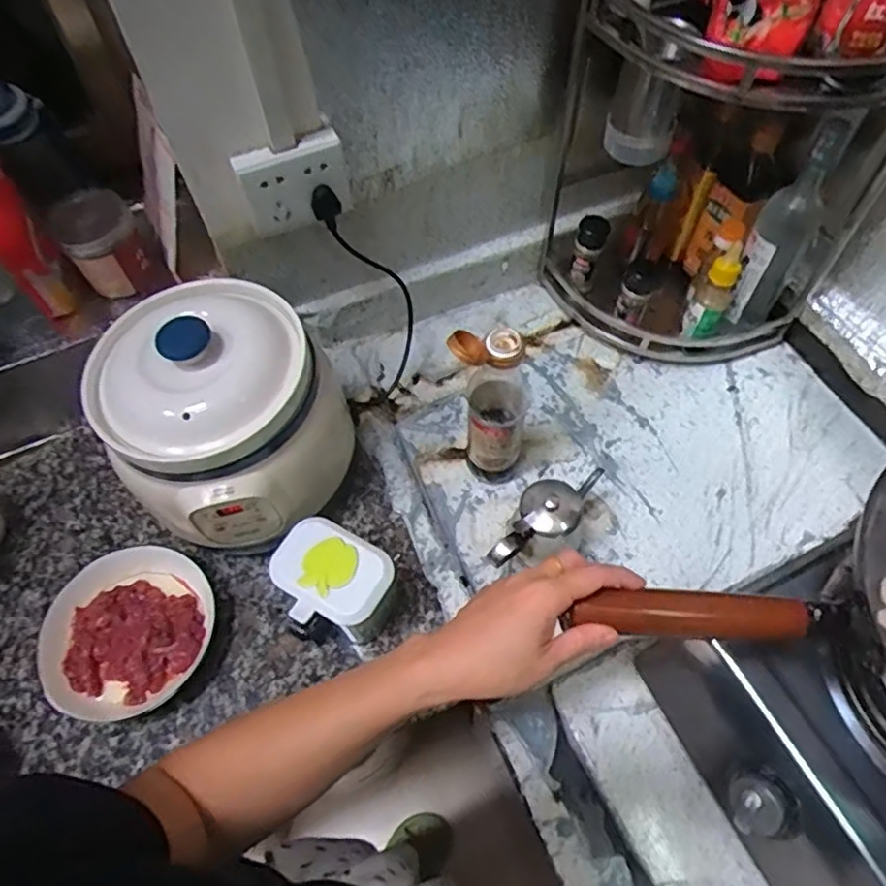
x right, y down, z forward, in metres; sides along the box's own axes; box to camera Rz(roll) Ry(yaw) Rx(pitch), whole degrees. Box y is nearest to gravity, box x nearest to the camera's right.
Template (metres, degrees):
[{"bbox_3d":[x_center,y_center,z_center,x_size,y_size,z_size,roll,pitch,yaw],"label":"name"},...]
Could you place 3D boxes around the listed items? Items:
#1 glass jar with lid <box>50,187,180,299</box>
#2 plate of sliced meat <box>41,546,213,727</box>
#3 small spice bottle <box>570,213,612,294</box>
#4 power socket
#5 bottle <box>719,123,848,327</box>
[{"bbox_3d":[-0.374,-0.225,0.728,0.090,0.111,0.086,-1,59,1],"label":"glass jar with lid"},{"bbox_3d":[-0.326,0.195,0.664,0.164,0.032,0.170,-1,59,1],"label":"plate of sliced meat"},{"bbox_3d":[0.195,-0.255,0.872,0.044,0.106,0.048,15,61,10],"label":"small spice bottle"},{"bbox_3d":[-0.149,-0.264,0.657,0.107,0.073,0.033,-21,61,-11],"label":"power socket"},{"bbox_3d":[0.389,-0.237,0.736,0.064,0.237,0.068,29,64,18],"label":"bottle"}]

